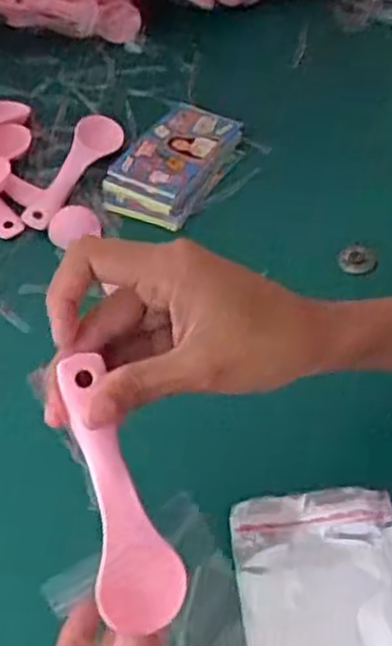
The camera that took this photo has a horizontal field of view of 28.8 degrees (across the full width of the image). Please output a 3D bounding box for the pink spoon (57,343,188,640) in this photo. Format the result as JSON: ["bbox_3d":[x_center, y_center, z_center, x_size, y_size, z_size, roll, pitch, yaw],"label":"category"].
[{"bbox_3d":[-0.033,0.067,0.305,0.033,0.006,0.109,-17,85,-8],"label":"pink spoon"}]

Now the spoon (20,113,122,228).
[{"bbox_3d":[-0.092,-0.119,0.571,0.031,0.014,0.112,18,56,18],"label":"spoon"}]

